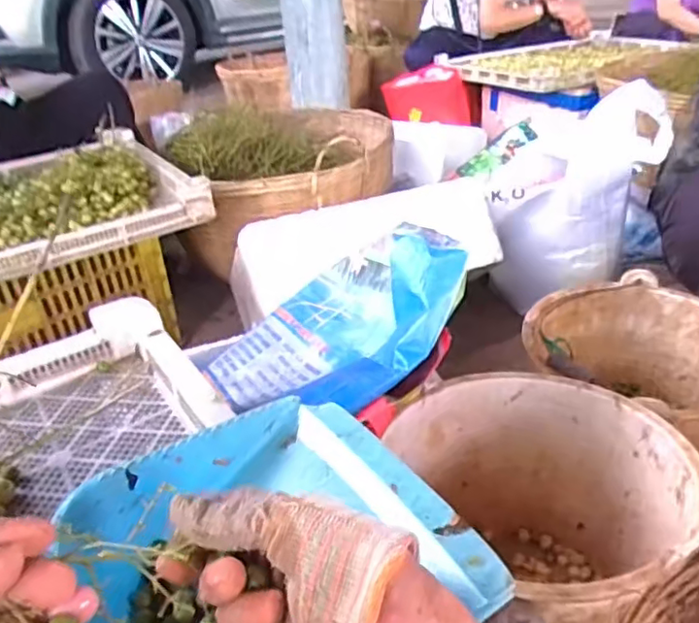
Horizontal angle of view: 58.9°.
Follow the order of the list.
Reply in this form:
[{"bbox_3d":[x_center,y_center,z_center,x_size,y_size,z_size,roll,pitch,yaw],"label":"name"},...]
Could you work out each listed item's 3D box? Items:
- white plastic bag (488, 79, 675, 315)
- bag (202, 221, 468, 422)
[{"bbox_3d":[0.424,-0.212,1.162,0.280,0.367,0.149,7,32,21],"label":"white plastic bag"},{"bbox_3d":[-0.022,0.002,0.741,0.227,0.167,0.270,-29,37,-36],"label":"bag"}]

